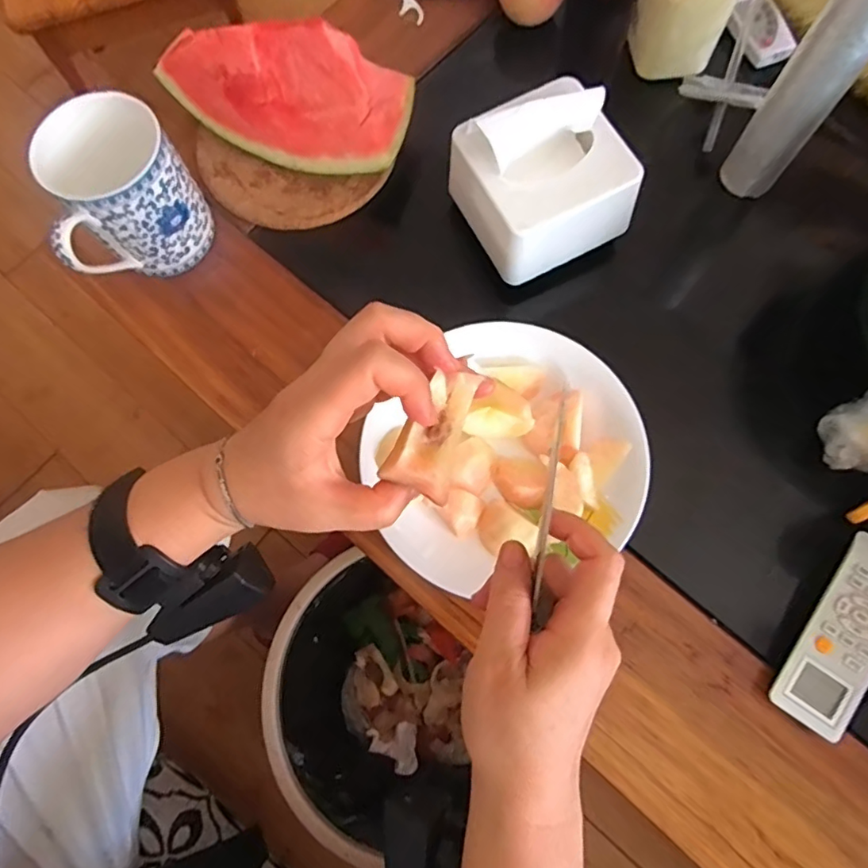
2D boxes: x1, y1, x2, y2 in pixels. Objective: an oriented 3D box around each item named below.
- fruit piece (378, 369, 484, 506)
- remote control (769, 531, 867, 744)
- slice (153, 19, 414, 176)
[{"bbox_3d":[0.004,0.000,0.255,0.030,0.016,0.061,29,69,9],"label":"fruit piece"},{"bbox_3d":[0.279,0.134,0.371,0.047,0.025,0.134,34,77,11],"label":"remote control"},{"bbox_3d":[-0.117,-0.280,0.440,0.183,0.112,0.075,13,74,5],"label":"slice"}]

